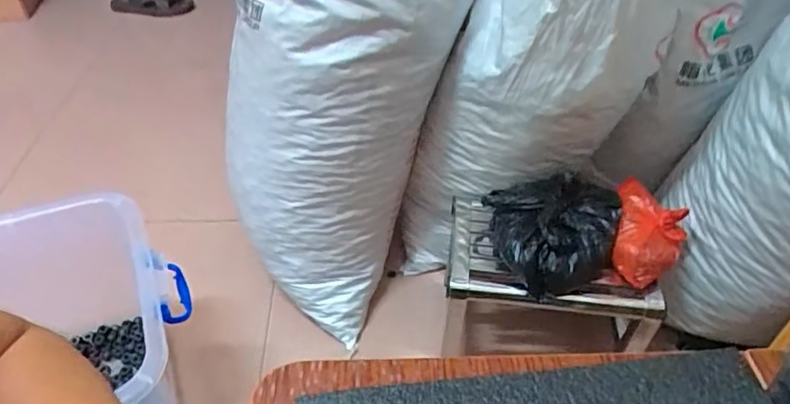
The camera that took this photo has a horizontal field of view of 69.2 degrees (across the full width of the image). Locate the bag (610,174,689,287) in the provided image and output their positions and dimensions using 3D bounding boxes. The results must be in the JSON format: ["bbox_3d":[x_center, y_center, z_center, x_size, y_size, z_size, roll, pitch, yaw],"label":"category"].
[{"bbox_3d":[0.360,0.037,0.816,0.089,0.075,0.161,13,44,13],"label":"bag"}]

